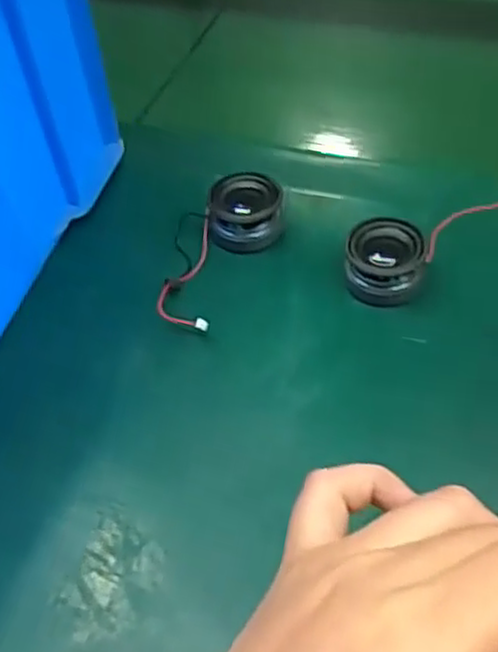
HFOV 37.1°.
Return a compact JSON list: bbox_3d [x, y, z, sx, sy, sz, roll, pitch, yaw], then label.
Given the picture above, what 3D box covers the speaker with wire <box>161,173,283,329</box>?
[{"bbox_3d":[-0.015,-0.038,0.382,0.036,0.023,0.094,22,67,22],"label":"speaker with wire"}]

